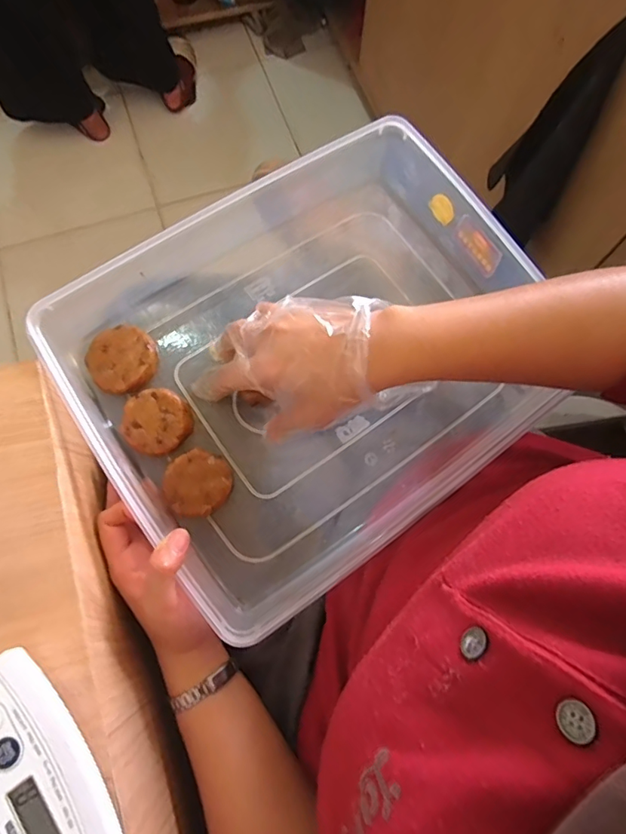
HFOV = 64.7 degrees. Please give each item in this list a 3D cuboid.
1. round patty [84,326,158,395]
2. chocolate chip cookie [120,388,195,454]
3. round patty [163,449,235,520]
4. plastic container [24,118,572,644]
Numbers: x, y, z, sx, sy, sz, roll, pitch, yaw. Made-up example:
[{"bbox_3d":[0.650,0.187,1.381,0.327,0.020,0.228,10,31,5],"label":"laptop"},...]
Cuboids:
[{"bbox_3d":[-0.159,-0.048,0.408,0.054,0.014,0.054,0,72,-1],"label":"round patty"},{"bbox_3d":[-0.126,0.003,0.399,0.053,0.015,0.049,-31,76,-11],"label":"chocolate chip cookie"},{"bbox_3d":[-0.092,0.053,0.396,0.053,0.009,0.050,1,83,-11],"label":"round patty"},{"bbox_3d":[0.005,-0.051,0.410,0.359,0.105,0.300,-34,76,-11],"label":"plastic container"}]

